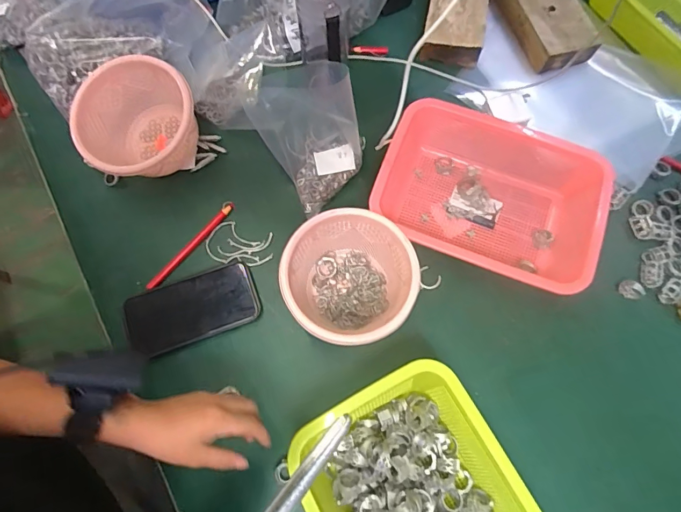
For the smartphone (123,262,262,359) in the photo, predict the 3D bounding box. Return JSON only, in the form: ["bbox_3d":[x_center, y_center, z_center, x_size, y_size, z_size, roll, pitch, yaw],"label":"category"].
[{"bbox_3d":[-0.181,0.064,0.519,0.154,0.011,0.080,-19,72,-12],"label":"smartphone"}]

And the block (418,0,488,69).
[{"bbox_3d":[0.179,-0.386,0.649,0.091,0.044,0.182,10,74,4],"label":"block"}]

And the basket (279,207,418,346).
[{"bbox_3d":[0.011,0.030,0.499,0.142,0.086,0.148,0,74,1],"label":"basket"}]

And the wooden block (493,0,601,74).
[{"bbox_3d":[0.308,-0.367,0.640,0.103,0.033,0.185,-21,74,-5],"label":"wooden block"}]

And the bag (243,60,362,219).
[{"bbox_3d":[-0.034,-0.154,0.517,0.105,0.157,0.123,-30,75,-7],"label":"bag"}]

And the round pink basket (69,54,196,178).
[{"bbox_3d":[-0.252,-0.164,0.552,0.138,0.108,0.136,0,74,1],"label":"round pink basket"}]

